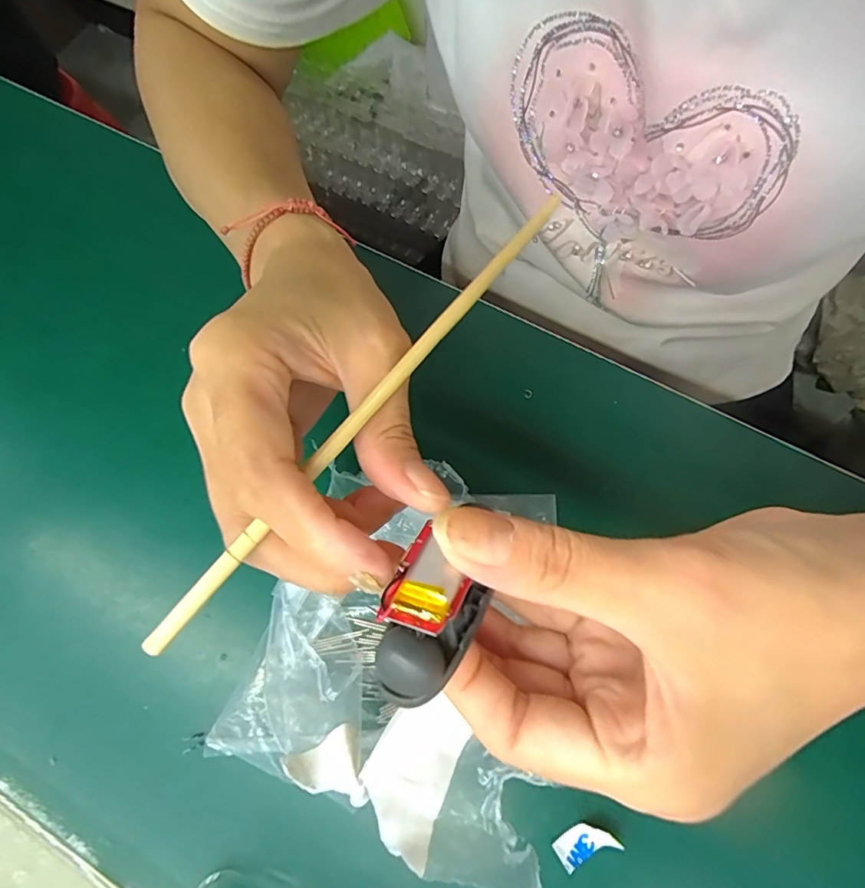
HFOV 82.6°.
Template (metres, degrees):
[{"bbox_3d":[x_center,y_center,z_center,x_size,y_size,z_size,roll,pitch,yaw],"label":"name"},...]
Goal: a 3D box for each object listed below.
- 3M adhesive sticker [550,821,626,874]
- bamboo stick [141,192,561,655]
[{"bbox_3d":[0.059,0.155,0.191,0.023,0.007,0.010,-22,74,-5],"label":"3M adhesive sticker"},{"bbox_3d":[-0.014,-0.017,0.150,0.005,0.004,0.184,36,74,13],"label":"bamboo stick"}]

